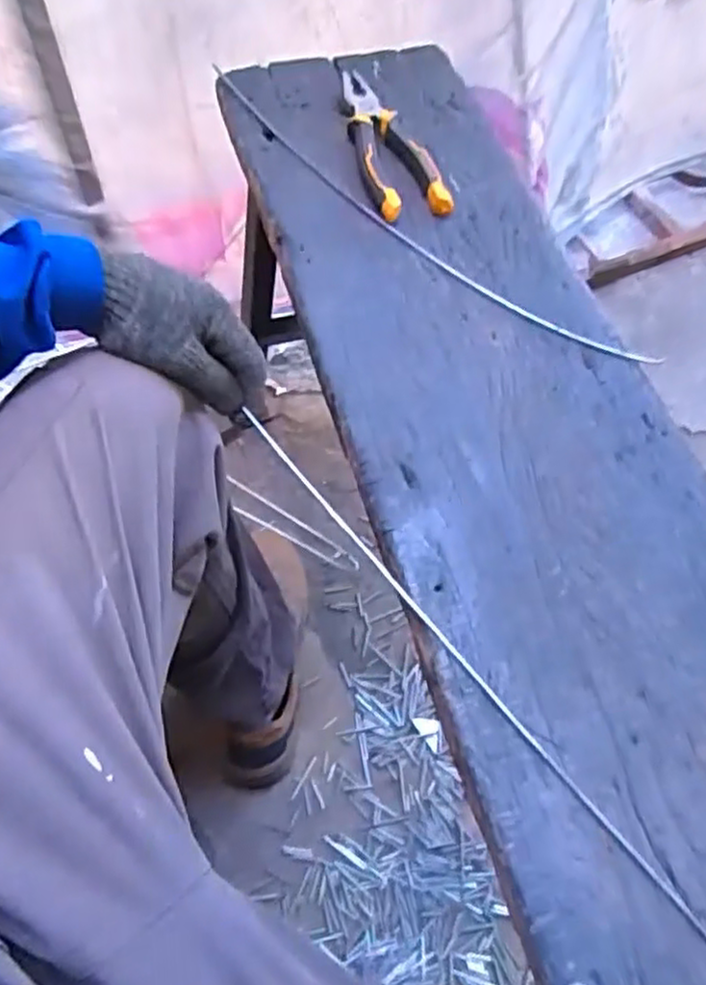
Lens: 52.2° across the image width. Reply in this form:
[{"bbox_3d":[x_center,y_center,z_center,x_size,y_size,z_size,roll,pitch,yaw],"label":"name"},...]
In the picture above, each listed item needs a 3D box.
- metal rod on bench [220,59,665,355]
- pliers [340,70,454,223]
[{"bbox_3d":[0.041,-0.253,0.649,0.520,0.007,0.054,40,69,14],"label":"metal rod on bench"},{"bbox_3d":[0.030,-0.338,0.689,0.071,0.028,0.197,-12,67,-9],"label":"pliers"}]

